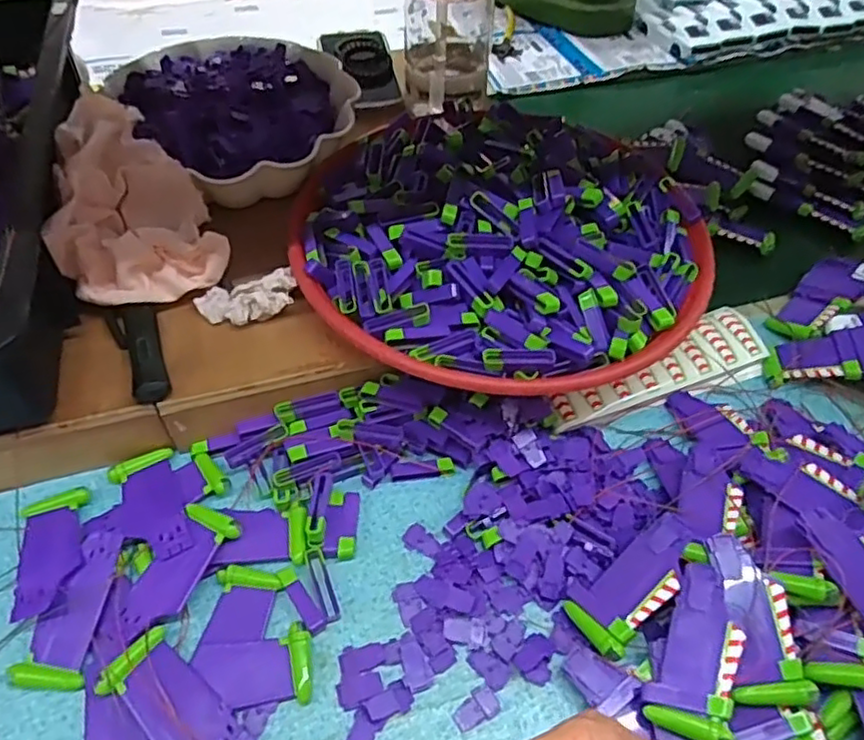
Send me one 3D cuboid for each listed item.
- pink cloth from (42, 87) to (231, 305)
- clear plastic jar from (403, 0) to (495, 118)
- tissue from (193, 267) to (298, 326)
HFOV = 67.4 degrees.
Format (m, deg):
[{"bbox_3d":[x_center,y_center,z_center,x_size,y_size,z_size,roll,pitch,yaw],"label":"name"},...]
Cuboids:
[{"bbox_3d":[-0.229,-0.129,0.480,0.106,0.068,0.162,-23,56,-18],"label":"pink cloth"},{"bbox_3d":[0.016,-0.307,0.592,0.068,0.143,0.064,1,52,-1],"label":"clear plastic jar"},{"bbox_3d":[-0.134,-0.050,0.470,0.073,0.019,0.035,-12,52,7],"label":"tissue"}]

